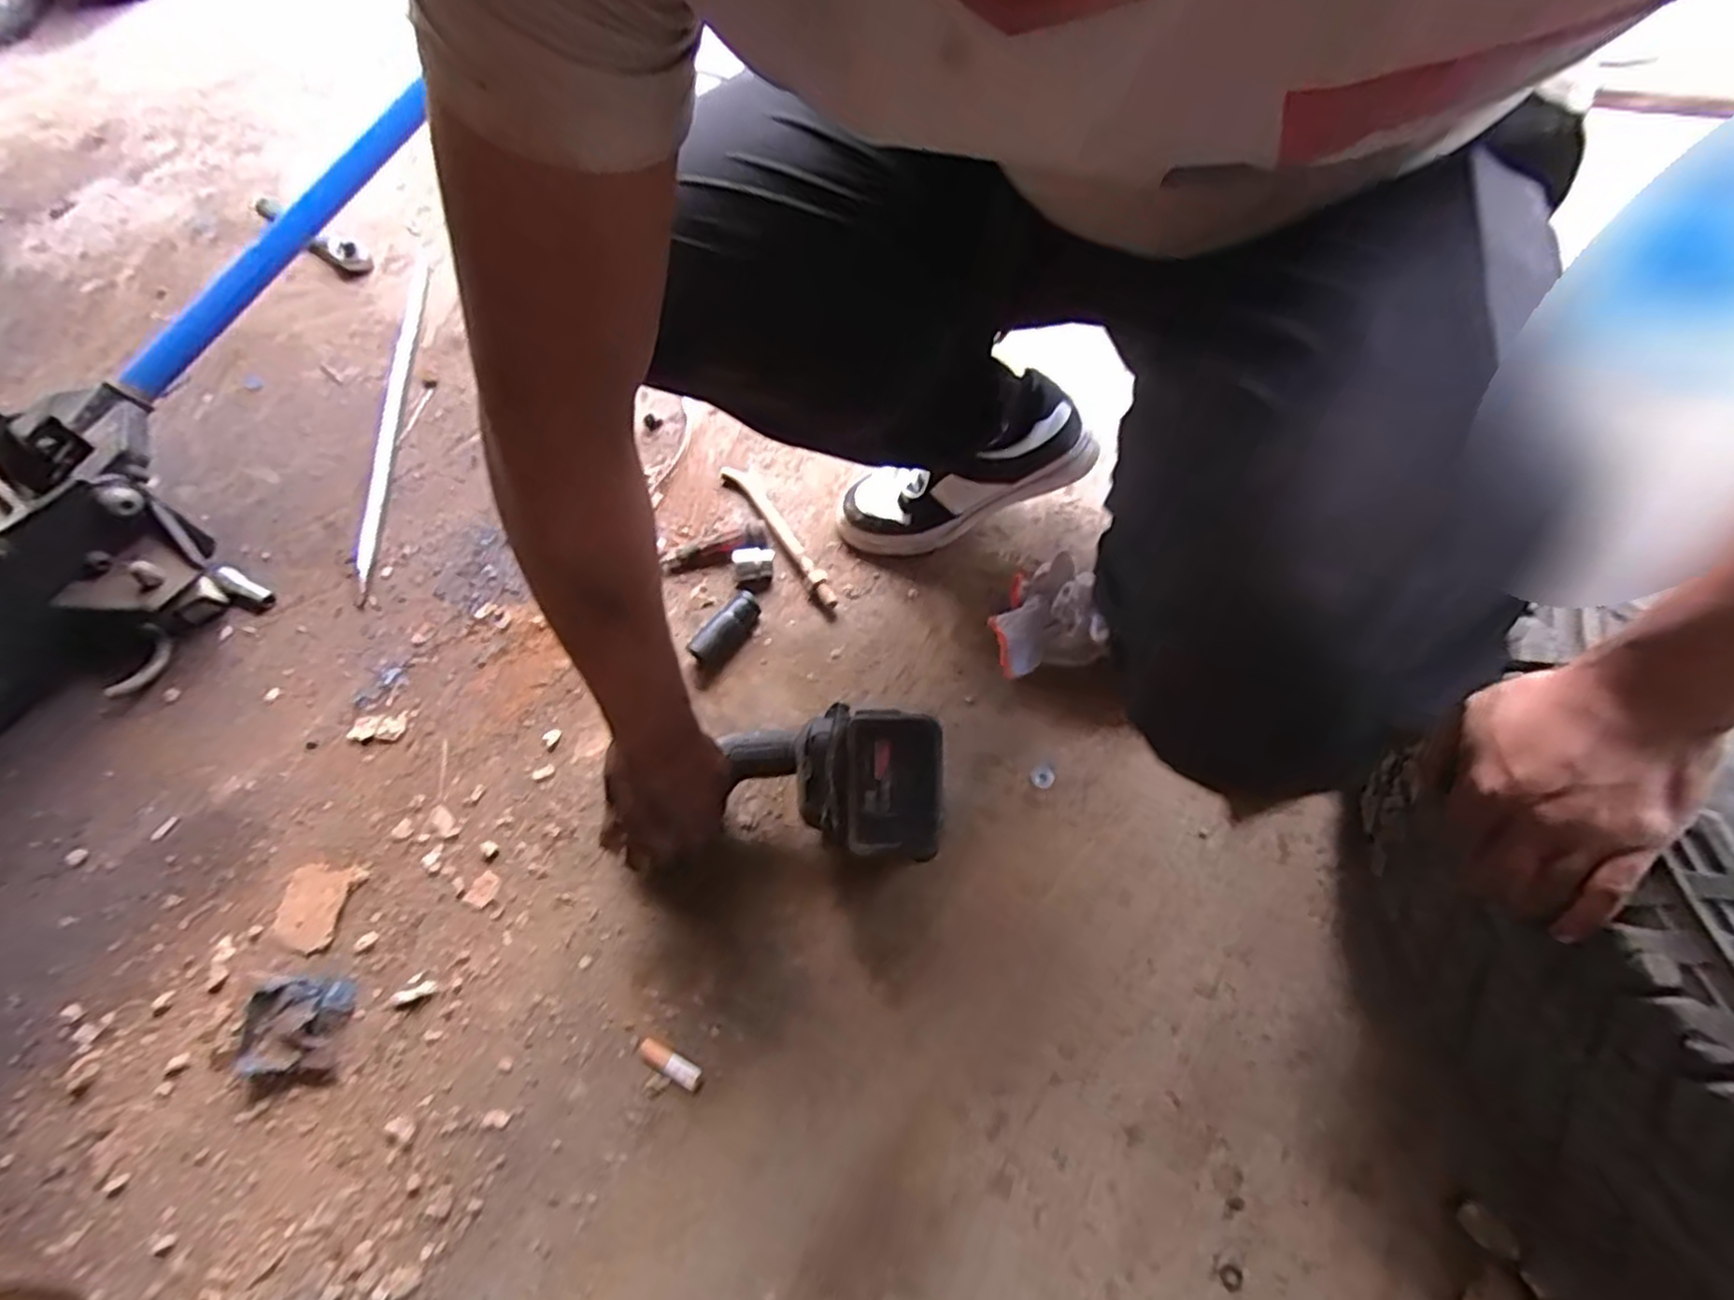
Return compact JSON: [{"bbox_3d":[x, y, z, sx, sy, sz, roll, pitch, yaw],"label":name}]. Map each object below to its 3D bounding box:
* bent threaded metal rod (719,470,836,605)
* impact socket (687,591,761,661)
[{"bbox_3d":[-0.094,-0.131,0.784,0.029,0.018,0.226,-33,65,-15],"label":"bent threaded metal rod"},{"bbox_3d":[-0.137,-0.019,0.718,0.028,0.029,0.081,32,67,18],"label":"impact socket"}]

